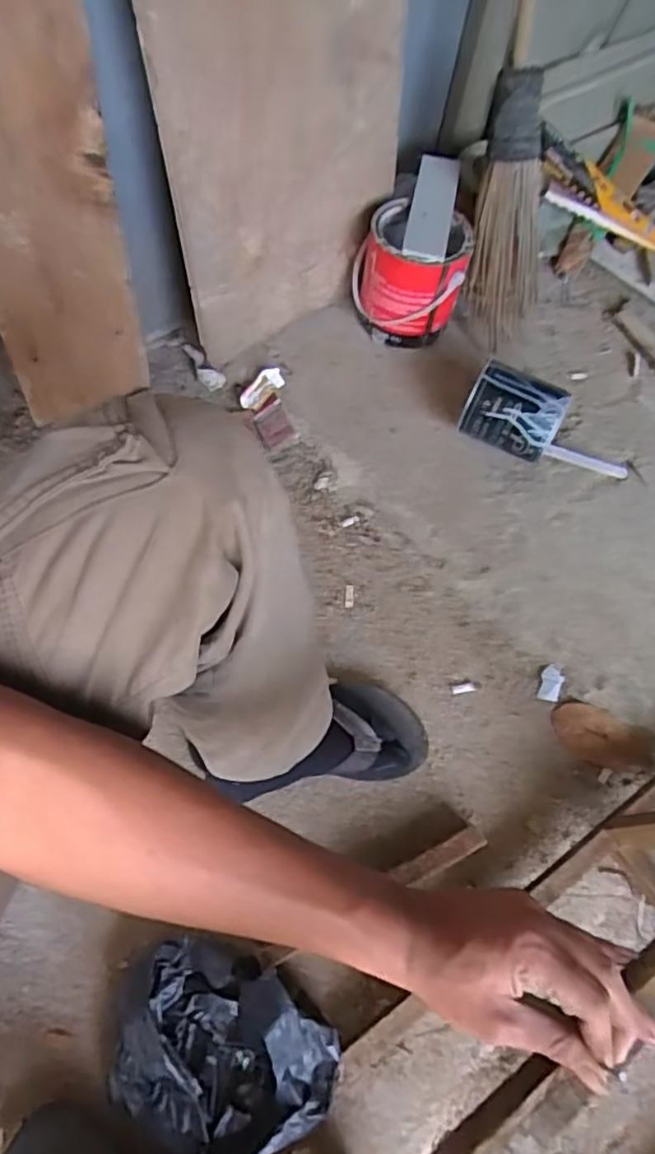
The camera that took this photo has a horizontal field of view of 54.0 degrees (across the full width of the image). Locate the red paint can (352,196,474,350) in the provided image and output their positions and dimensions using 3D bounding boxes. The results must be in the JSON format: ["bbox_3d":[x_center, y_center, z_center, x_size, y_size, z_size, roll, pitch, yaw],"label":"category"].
[{"bbox_3d":[0.125,-0.462,0.995,0.164,0.148,0.137,16,62,3],"label":"red paint can"}]

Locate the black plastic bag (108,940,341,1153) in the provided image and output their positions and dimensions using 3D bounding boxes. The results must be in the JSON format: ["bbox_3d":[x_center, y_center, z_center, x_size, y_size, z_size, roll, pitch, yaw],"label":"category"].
[{"bbox_3d":[-0.092,0.431,0.581,0.201,0.076,0.149,20,63,5],"label":"black plastic bag"}]

